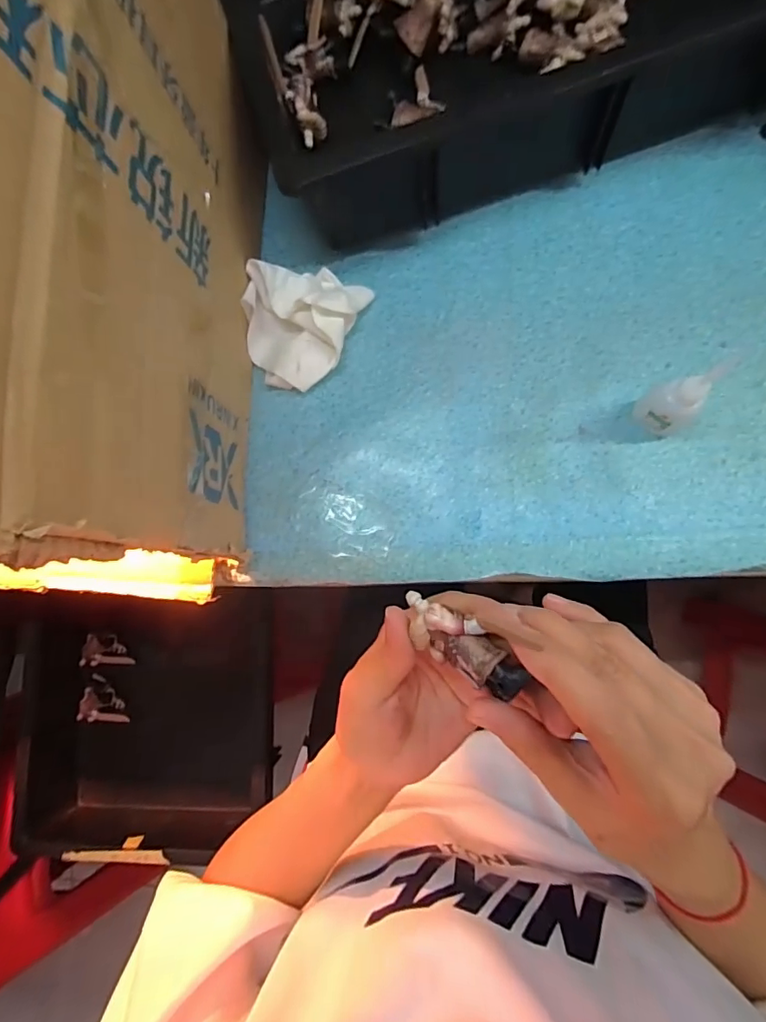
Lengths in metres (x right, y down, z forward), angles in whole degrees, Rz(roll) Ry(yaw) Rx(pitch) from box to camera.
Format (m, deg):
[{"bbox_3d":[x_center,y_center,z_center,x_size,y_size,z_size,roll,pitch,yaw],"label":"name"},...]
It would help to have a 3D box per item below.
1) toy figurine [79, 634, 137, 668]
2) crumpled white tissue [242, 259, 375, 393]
[{"bbox_3d":[-0.391,0.199,0.714,0.064,0.027,0.044,2,83,7],"label":"toy figurine"},{"bbox_3d":[-0.064,-0.143,0.388,0.086,0.030,0.093,10,84,8],"label":"crumpled white tissue"}]

